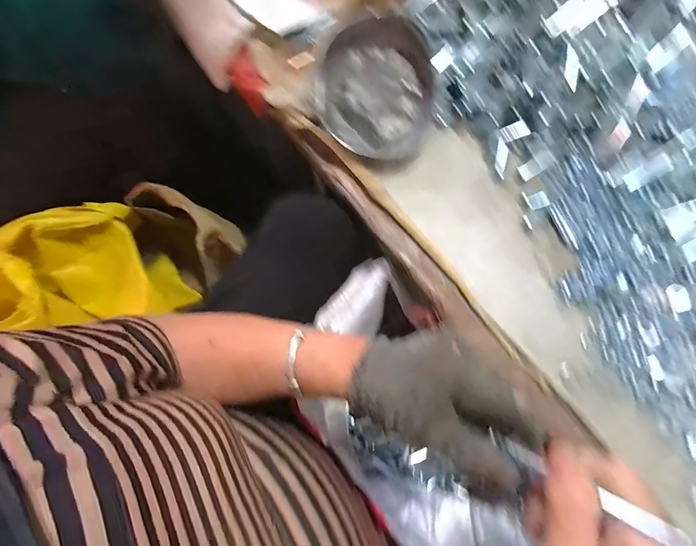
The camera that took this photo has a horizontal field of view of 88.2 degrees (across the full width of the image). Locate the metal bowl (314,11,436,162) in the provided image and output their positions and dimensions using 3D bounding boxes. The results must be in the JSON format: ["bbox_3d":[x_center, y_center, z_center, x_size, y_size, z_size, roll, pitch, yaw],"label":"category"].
[{"bbox_3d":[0.031,-0.204,0.402,0.129,0.036,0.145,10,95,6],"label":"metal bowl"}]

